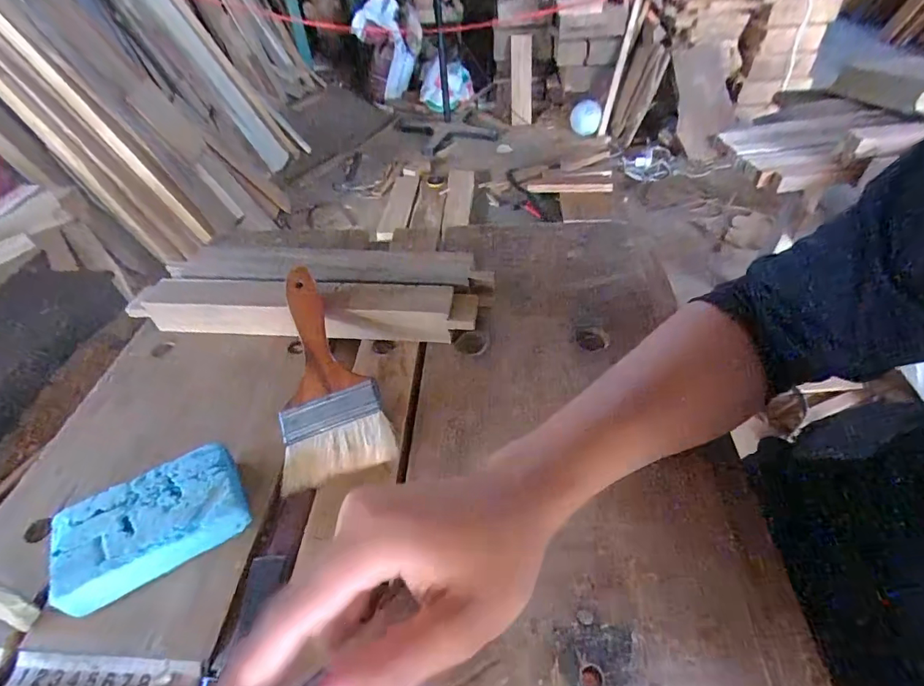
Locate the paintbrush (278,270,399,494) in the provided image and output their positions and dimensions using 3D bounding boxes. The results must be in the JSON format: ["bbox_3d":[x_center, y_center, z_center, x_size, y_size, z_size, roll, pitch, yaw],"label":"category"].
[{"bbox_3d":[-0.108,0.016,0.359,0.074,0.012,0.175,-15,63,-9],"label":"paintbrush"}]

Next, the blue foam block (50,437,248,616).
[{"bbox_3d":[-0.190,0.110,0.288,0.102,0.021,0.063,-27,49,-20],"label":"blue foam block"}]

